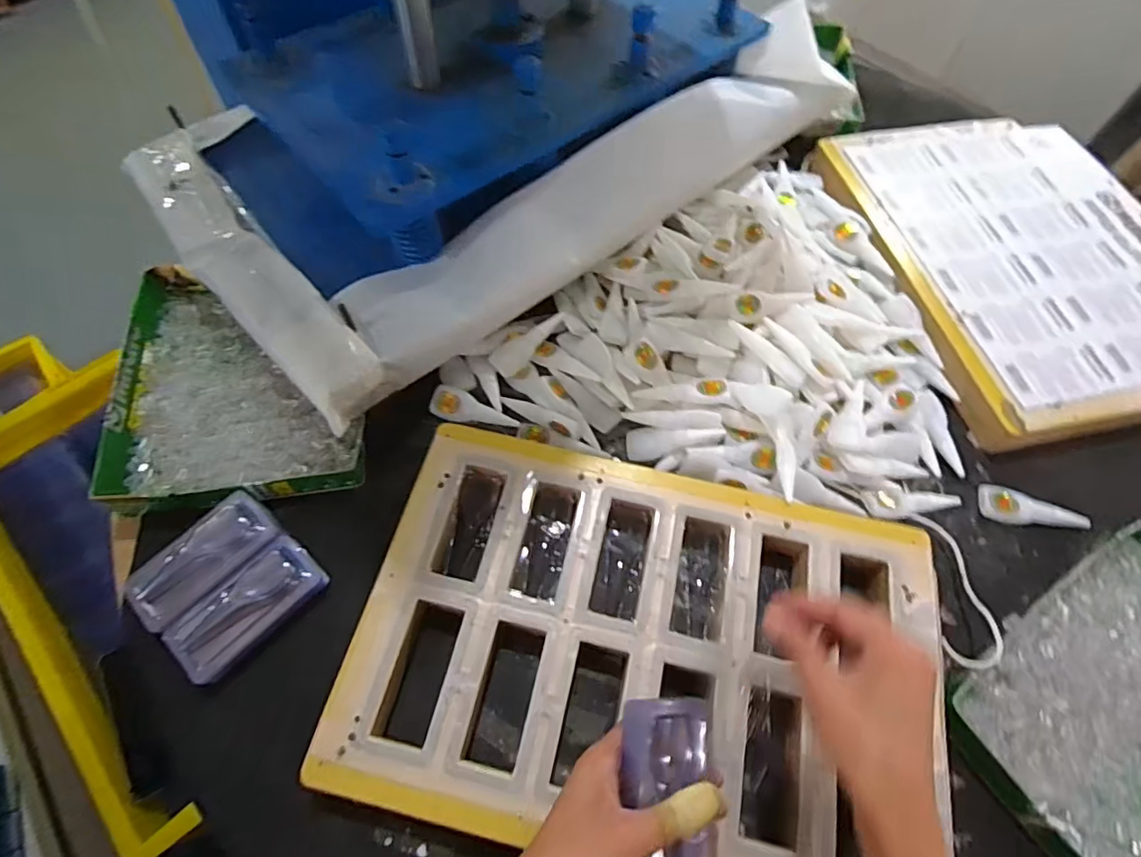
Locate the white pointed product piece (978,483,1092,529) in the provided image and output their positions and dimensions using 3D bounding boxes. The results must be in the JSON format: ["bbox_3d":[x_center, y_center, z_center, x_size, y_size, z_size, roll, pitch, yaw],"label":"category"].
[{"bbox_3d":[0.409,0.071,0.511,0.085,0.014,0.032,10,62,3],"label":"white pointed product piece"}]

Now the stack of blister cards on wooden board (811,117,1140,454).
[{"bbox_3d":[0.504,-0.194,0.639,0.335,0.033,0.411,-12,63,-9],"label":"stack of blister cards on wooden board"}]

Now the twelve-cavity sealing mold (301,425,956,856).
[{"bbox_3d":[0.057,0.161,0.432,0.411,0.035,0.275,12,62,4],"label":"twelve-cavity sealing mold"}]

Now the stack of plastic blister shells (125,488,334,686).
[{"bbox_3d":[-0.268,0.120,0.449,0.106,0.021,0.110,39,67,17],"label":"stack of plastic blister shells"}]

